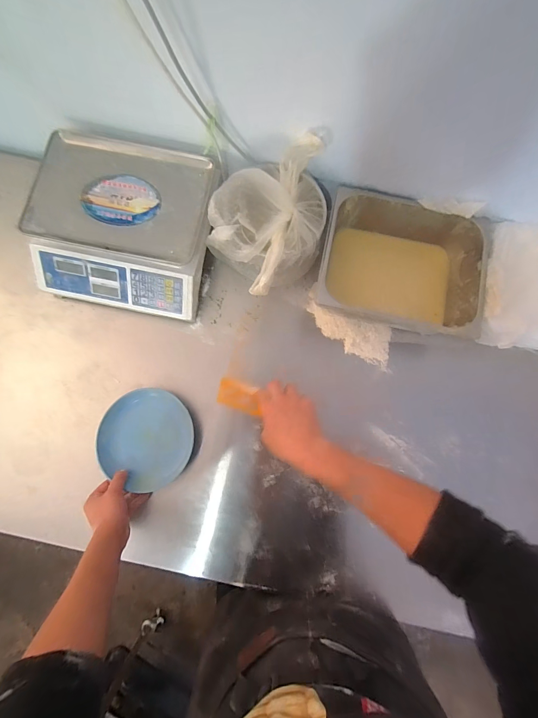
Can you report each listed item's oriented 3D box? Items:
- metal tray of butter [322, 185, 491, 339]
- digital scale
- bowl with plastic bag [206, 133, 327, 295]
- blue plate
[{"bbox_3d":[0.269,-0.187,0.659,0.324,0.139,0.267,11,81,0],"label":"metal tray of butter"},{"bbox_3d":[-0.290,-0.271,0.633,0.337,0.128,0.316,11,81,0],"label":"digital scale"},{"bbox_3d":[0.008,-0.258,0.611,0.240,0.183,0.201,-40,84,-7],"label":"bowl with plastic bag"},{"bbox_3d":[-0.241,0.155,0.598,0.185,0.029,0.186,0,81,-2],"label":"blue plate"}]

